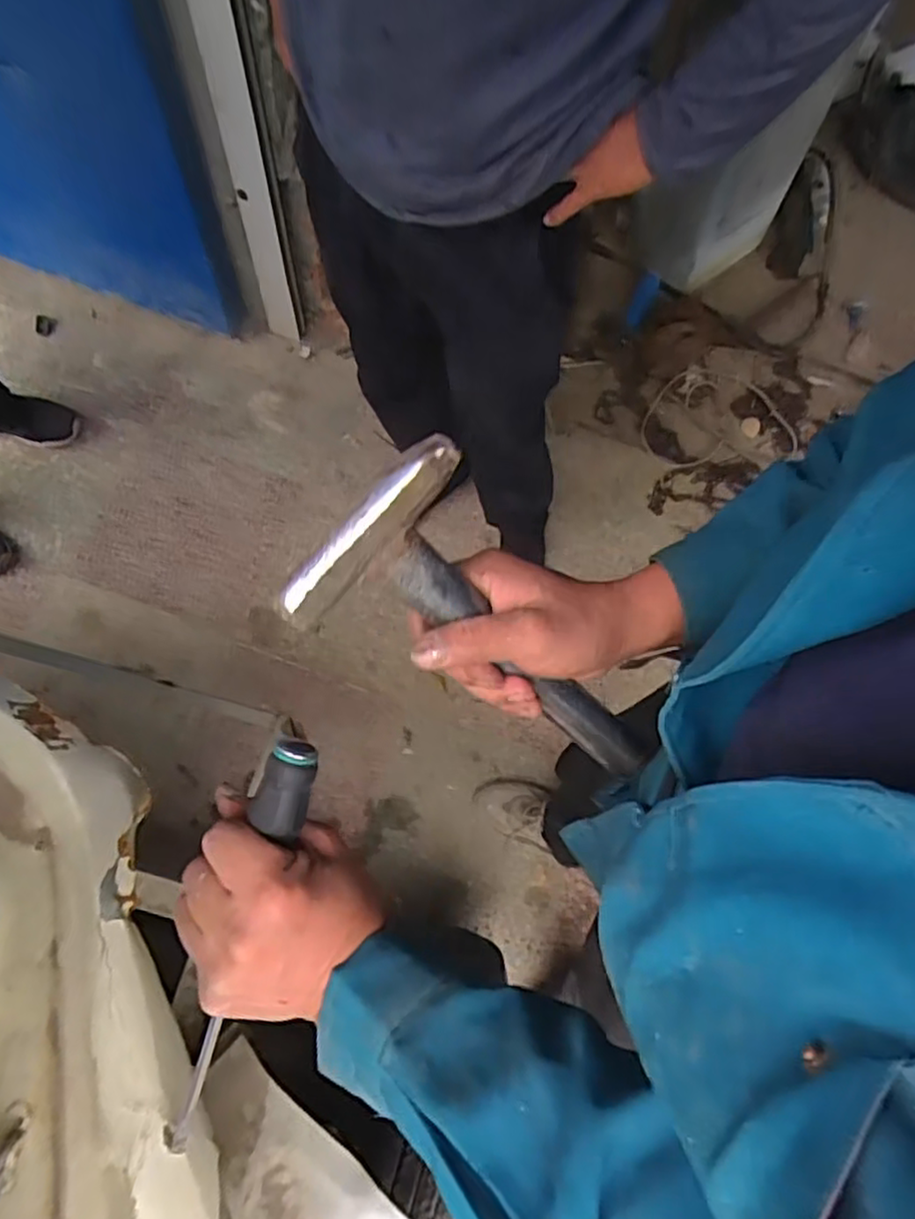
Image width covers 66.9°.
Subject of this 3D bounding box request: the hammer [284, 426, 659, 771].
[{"bbox_3d":[0.039,0.008,0.423,0.280,0.034,0.115,29,102,-30],"label":"hammer"}]

